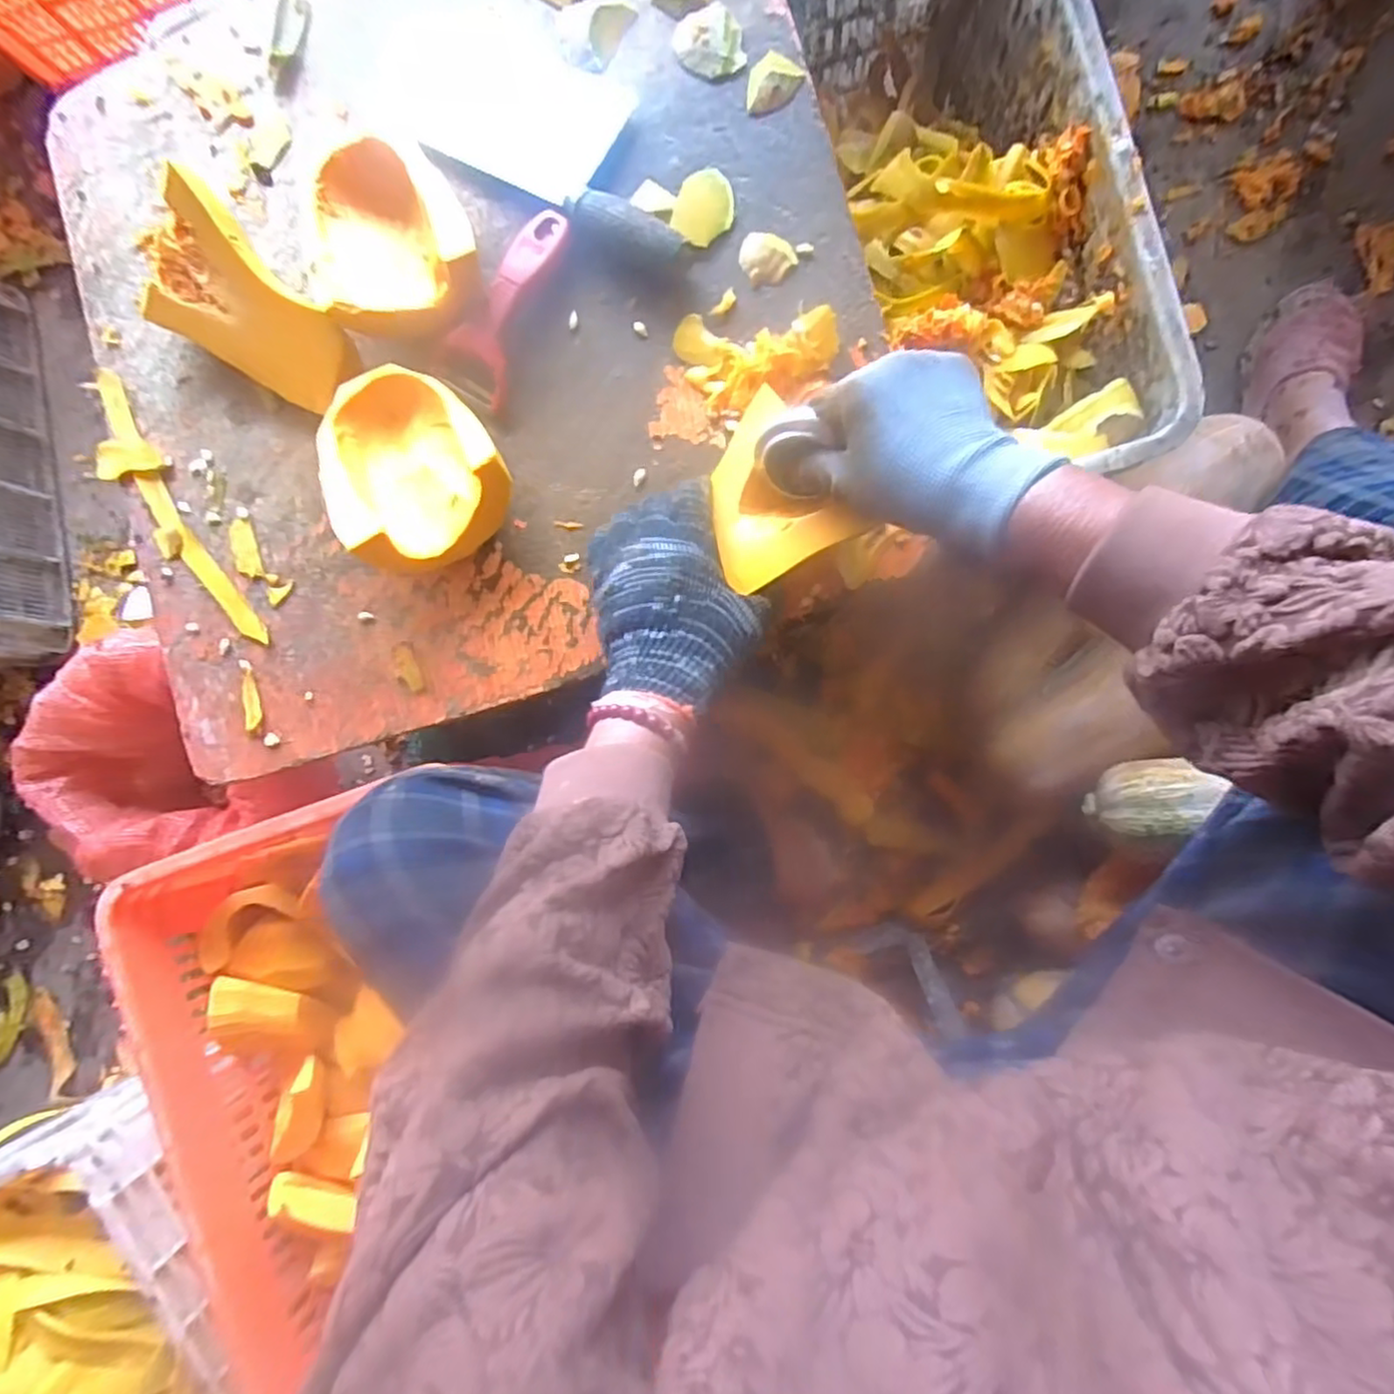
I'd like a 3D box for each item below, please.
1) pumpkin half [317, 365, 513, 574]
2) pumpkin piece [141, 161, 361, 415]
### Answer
[{"bbox_3d":[-0.195,-0.162,0.463,0.109,0.069,0.139,-34,86,6],"label":"pumpkin half"},{"bbox_3d":[-0.319,-0.272,0.486,0.153,0.067,0.095,40,95,6],"label":"pumpkin piece"}]

